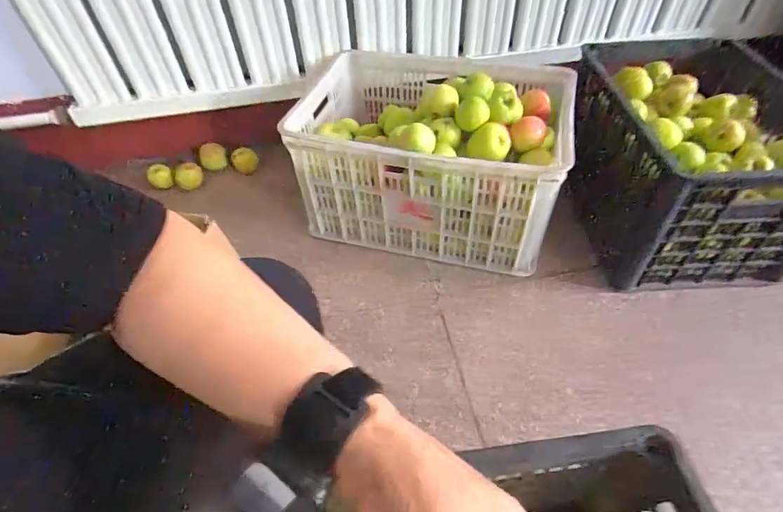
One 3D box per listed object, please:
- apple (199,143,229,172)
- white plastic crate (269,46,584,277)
[{"bbox_3d":[-0.474,-0.266,1.142,0.070,0.059,0.067,-25,52,-17],"label":"apple"},{"bbox_3d":[0.081,-0.238,0.941,0.529,0.282,0.417,8,52,9],"label":"white plastic crate"}]

